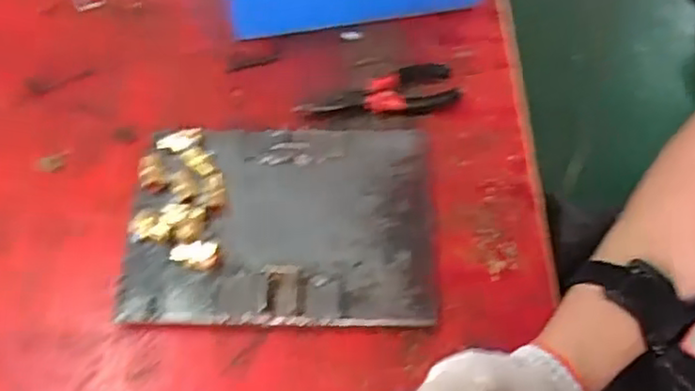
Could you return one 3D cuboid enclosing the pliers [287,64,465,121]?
[{"bbox_3d":[0.030,-0.100,0.644,0.153,0.014,0.049,-9,56,-1],"label":"pliers"}]

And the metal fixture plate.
[{"bbox_3d":[-0.056,0.018,0.562,0.250,0.026,0.191,-2,56,4],"label":"metal fixture plate"}]

